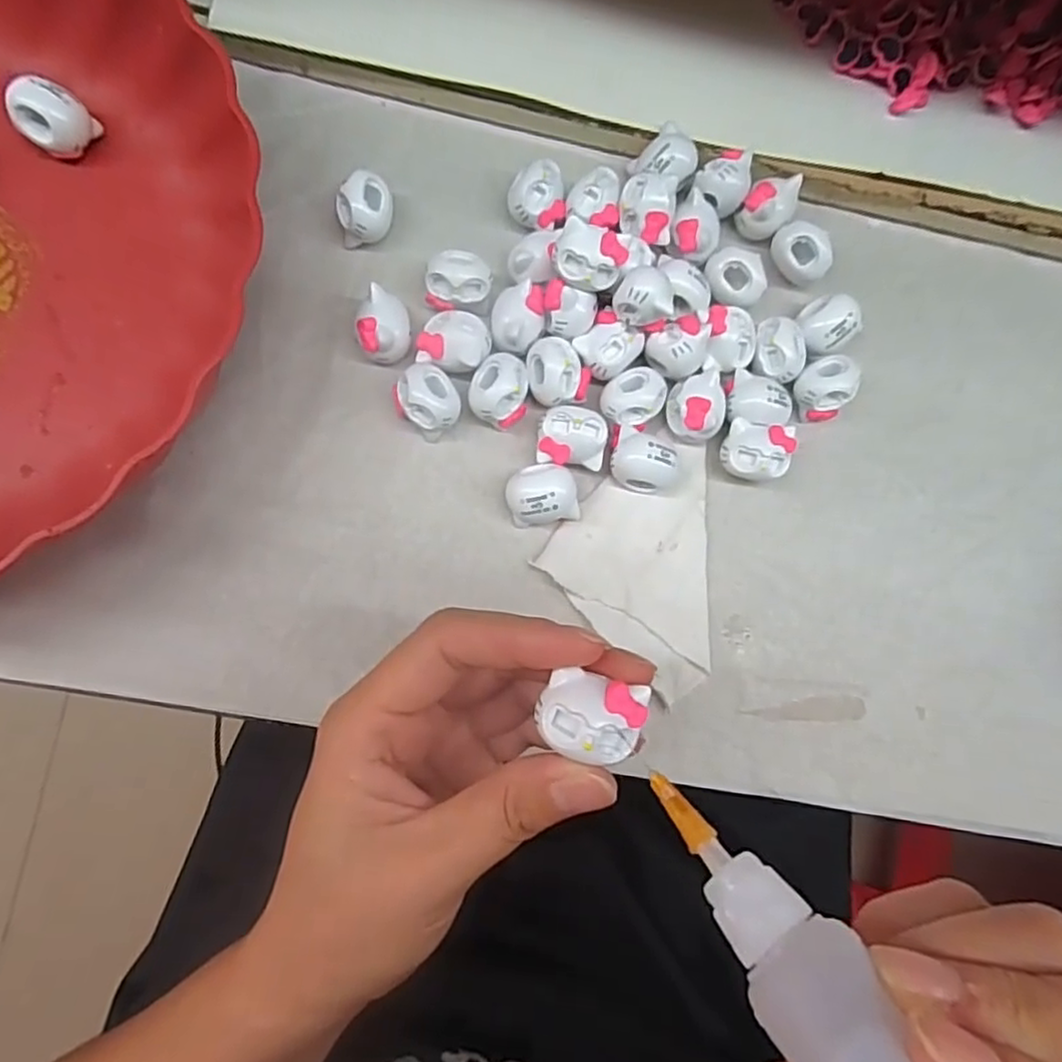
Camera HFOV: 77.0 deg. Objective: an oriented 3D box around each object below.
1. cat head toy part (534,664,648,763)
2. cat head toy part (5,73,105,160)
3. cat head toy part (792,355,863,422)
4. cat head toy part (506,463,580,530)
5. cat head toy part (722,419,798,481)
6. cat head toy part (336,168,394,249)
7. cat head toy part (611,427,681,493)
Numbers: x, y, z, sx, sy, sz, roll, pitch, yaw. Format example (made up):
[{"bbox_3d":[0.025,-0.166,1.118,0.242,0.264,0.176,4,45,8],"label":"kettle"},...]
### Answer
[{"bbox_3d":[0.015,0.045,0.161,0.024,0.006,0.019,17,81,-3],"label":"cat head toy part"},{"bbox_3d":[-0.171,-0.148,0.239,0.022,0.019,0.019,-43,88,-9],"label":"cat head toy part"},{"bbox_3d":[0.116,-0.056,0.263,0.022,0.020,0.021,1,82,-5],"label":"cat head toy part"},{"bbox_3d":[0.004,-0.013,0.246,0.026,0.020,0.022,-7,83,-6],"label":"cat head toy part"},{"bbox_3d":[0.085,-0.030,0.257,0.026,0.020,0.022,12,81,-4],"label":"cat head toy part"},{"bbox_3d":[-0.063,-0.122,0.255,0.019,0.019,0.022,2,82,-5],"label":"cat head toy part"},{"bbox_3d":[0.045,-0.028,0.250,0.028,0.016,0.025,2,82,-5],"label":"cat head toy part"}]

